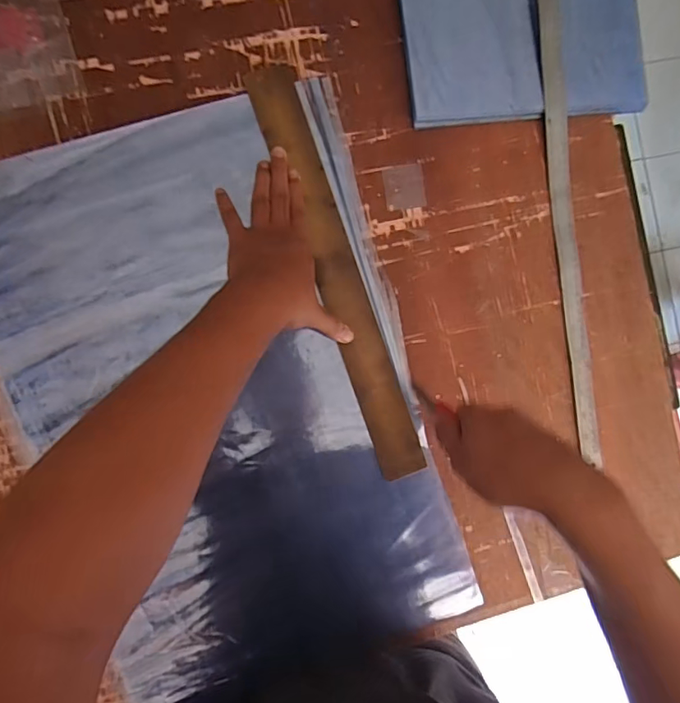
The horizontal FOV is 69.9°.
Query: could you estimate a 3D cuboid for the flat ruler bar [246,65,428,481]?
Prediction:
[{"bbox_3d":[-0.001,-0.078,0.506,0.048,0.014,0.437,-19,93,-7],"label":"flat ruler bar"}]

